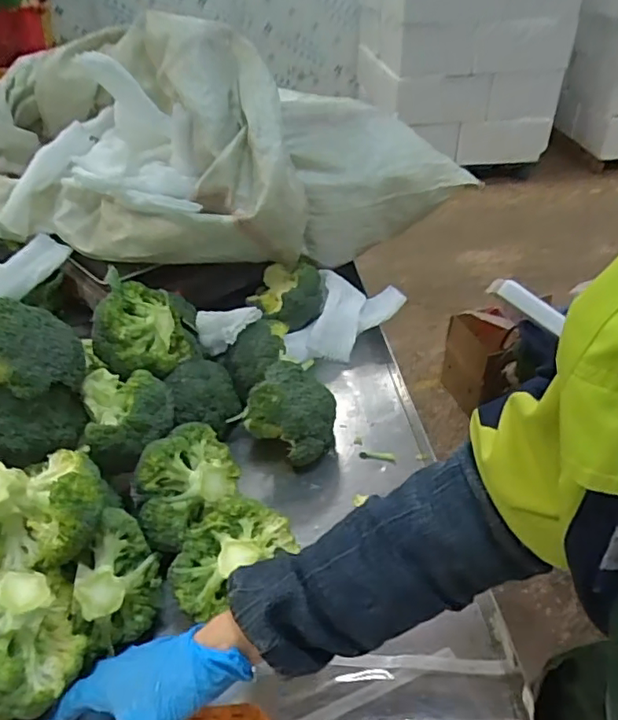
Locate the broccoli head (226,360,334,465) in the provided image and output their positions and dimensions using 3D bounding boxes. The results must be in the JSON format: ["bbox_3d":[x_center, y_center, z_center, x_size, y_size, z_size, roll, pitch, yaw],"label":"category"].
[{"bbox_3d":[-0.026,0.069,0.718,0.098,0.100,0.101,-1,38,1],"label":"broccoli head"}]

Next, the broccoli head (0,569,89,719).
[{"bbox_3d":[-0.235,0.220,0.441,0.097,0.088,0.102,-1,38,1],"label":"broccoli head"}]

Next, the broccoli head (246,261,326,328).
[{"bbox_3d":[-0.036,-0.112,0.948,0.127,0.084,0.090,1,38,3],"label":"broccoli head"}]

